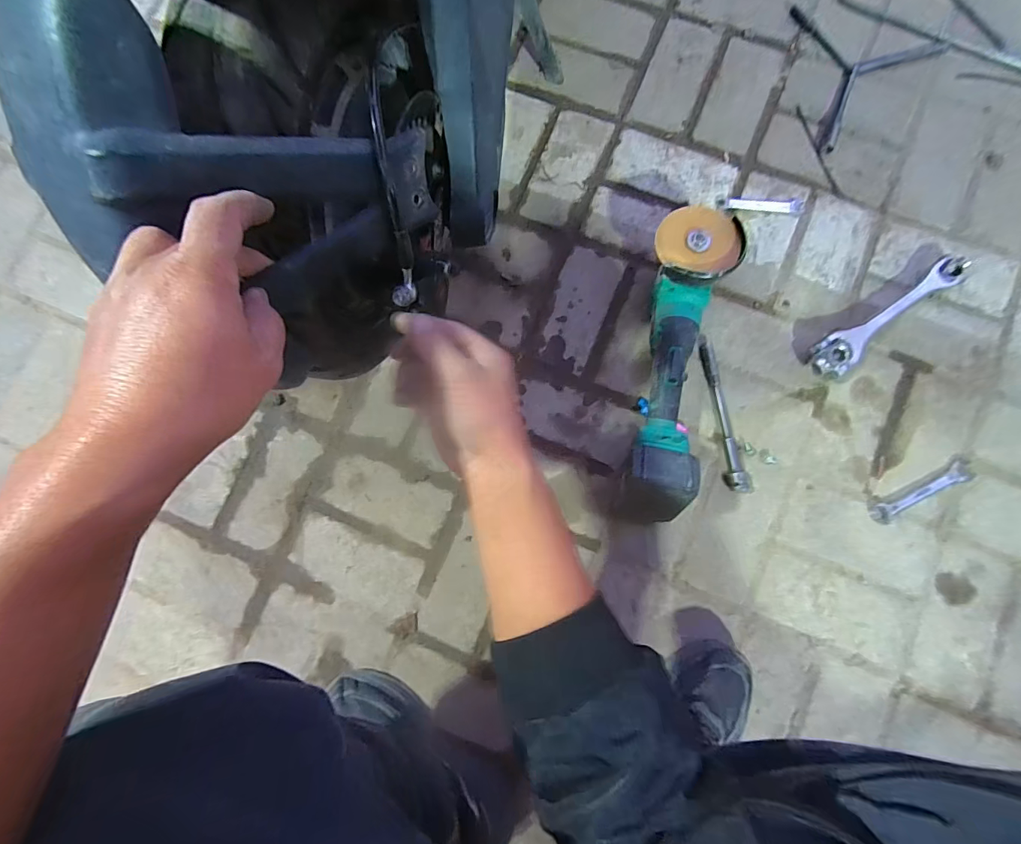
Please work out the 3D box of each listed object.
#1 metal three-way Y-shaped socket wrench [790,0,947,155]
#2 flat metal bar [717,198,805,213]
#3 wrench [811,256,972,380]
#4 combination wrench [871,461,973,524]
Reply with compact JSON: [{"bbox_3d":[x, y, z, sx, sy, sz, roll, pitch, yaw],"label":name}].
[{"bbox_3d":[0.537,-0.521,0.630,0.195,0.014,0.237,-7,84,1],"label":"metal three-way Y-shaped socket wrench"},{"bbox_3d":[0.361,-0.314,0.623,0.116,0.007,0.018,7,85,3],"label":"flat metal bar"},{"bbox_3d":[0.511,-0.139,0.579,0.246,0.040,0.051,-34,84,-1],"label":"wrench"},{"bbox_3d":[0.541,0.094,0.570,0.136,0.012,0.025,-29,84,-1],"label":"combination wrench"}]

